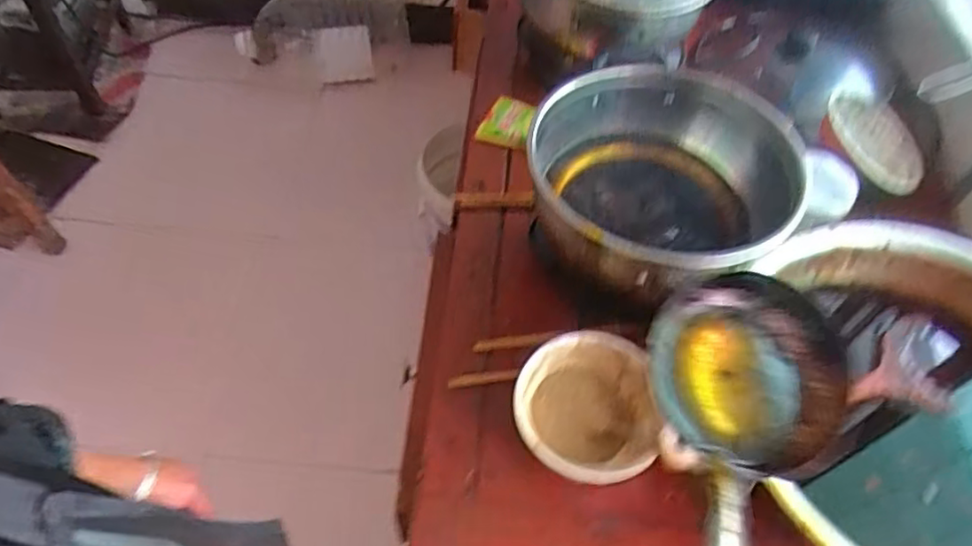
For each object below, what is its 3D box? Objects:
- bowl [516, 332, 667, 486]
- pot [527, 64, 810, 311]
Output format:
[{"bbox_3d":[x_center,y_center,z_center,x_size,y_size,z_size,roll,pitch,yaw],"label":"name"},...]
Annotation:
[{"bbox_3d":[0.089,0.129,0.598,0.124,0.065,0.131,2,55,-3],"label":"bowl"},{"bbox_3d":[0.160,-0.074,0.656,0.229,0.149,0.237,2,55,-3],"label":"pot"}]

